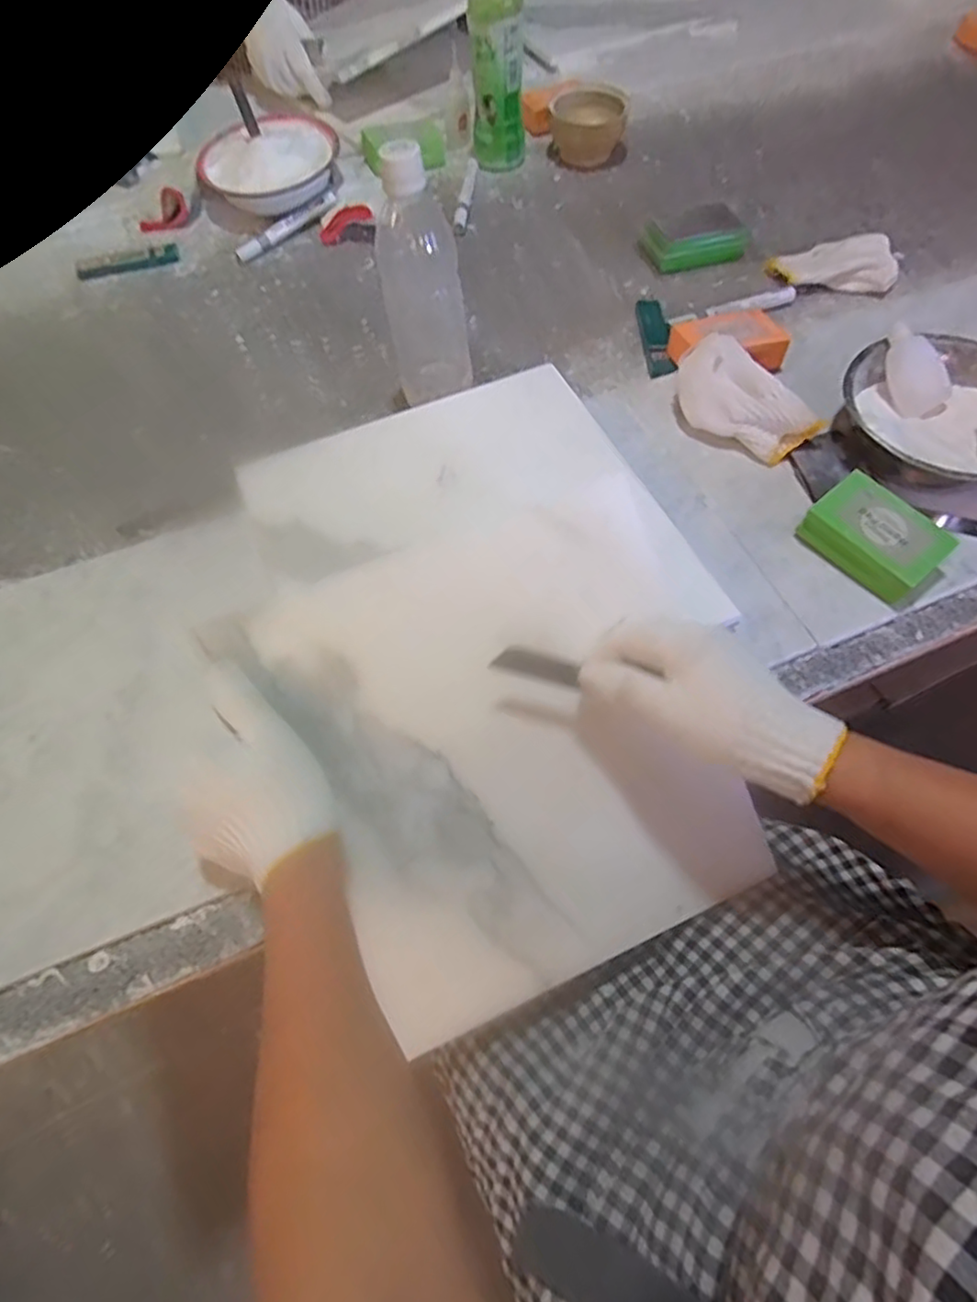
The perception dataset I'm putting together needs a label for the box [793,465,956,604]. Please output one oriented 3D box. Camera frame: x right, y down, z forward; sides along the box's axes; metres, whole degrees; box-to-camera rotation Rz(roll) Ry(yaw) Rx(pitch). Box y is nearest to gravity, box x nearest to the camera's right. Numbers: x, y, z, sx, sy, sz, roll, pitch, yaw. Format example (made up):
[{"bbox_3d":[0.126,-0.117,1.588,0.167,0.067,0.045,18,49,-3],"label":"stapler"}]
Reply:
[{"bbox_3d":[0.297,-0.087,0.488,0.061,0.036,0.097,-37,67,-15],"label":"box"}]

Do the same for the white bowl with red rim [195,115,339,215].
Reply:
[{"bbox_3d":[-0.265,-0.595,0.771,0.160,0.066,0.147,-1,63,2],"label":"white bowl with red rim"}]

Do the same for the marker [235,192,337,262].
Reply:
[{"bbox_3d":[-0.238,-0.501,0.747,0.139,0.017,0.021,-39,68,-16],"label":"marker"}]

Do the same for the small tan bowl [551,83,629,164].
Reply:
[{"bbox_3d":[0.125,-0.657,0.795,0.096,0.058,0.077,5,63,5],"label":"small tan bowl"}]

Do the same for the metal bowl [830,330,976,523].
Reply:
[{"bbox_3d":[0.386,-0.192,0.535,0.168,0.058,0.168,30,68,16],"label":"metal bowl"}]

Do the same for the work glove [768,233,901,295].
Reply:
[{"bbox_3d":[0.367,-0.411,0.670,0.126,0.030,0.063,12,64,9],"label":"work glove"}]

